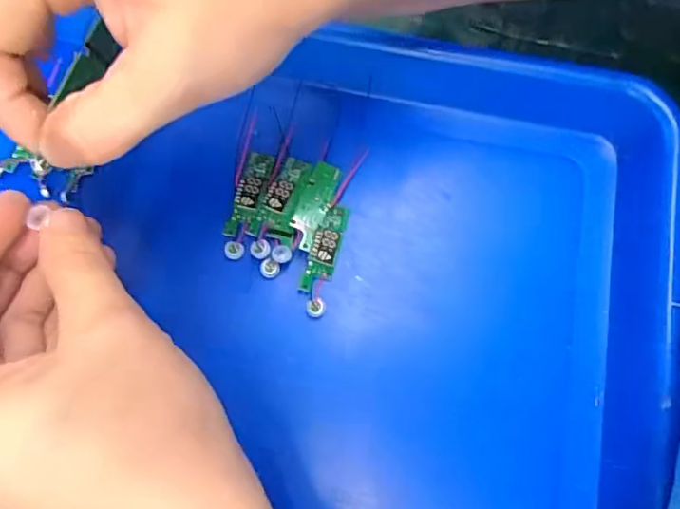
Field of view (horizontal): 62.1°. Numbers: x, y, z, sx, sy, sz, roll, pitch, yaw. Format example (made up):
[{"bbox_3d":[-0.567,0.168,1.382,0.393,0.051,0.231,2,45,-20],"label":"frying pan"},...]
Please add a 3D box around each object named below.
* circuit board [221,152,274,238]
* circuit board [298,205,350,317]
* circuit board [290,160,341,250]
[{"bbox_3d":[-0.040,-0.028,0.255,0.014,0.005,0.041,12,72,6],"label":"circuit board"},{"bbox_3d":[-0.007,0.001,0.245,0.013,0.008,0.050,12,72,6],"label":"circuit board"},{"bbox_3d":[-0.012,-0.022,0.250,0.014,0.005,0.042,17,73,7],"label":"circuit board"}]

